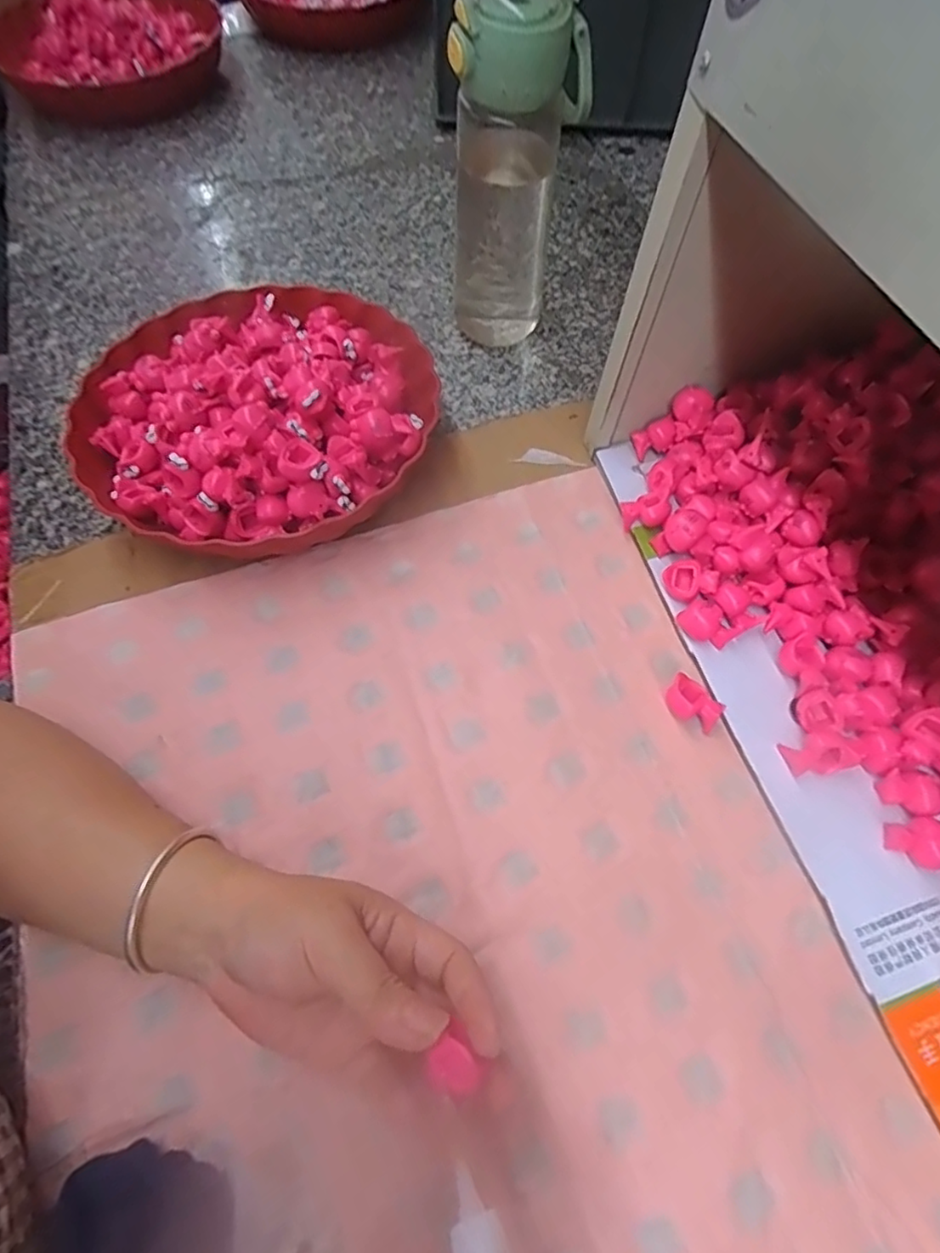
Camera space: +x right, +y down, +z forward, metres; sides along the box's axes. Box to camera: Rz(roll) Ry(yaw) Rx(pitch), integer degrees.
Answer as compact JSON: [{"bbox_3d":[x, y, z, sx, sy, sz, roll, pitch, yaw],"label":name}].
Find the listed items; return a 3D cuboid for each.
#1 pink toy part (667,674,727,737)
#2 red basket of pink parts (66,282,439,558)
[{"bbox_3d":[0.132,0.047,0.355,0.033,0.015,0.022,34,67,13],"label":"pink toy part"},{"bbox_3d":[-0.140,-0.151,0.416,0.222,0.086,0.230,1,64,-2],"label":"red basket of pink parts"}]

